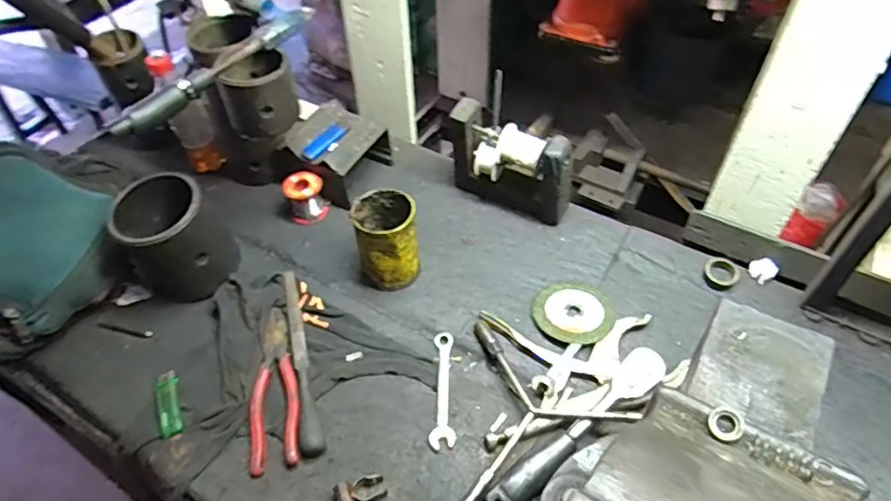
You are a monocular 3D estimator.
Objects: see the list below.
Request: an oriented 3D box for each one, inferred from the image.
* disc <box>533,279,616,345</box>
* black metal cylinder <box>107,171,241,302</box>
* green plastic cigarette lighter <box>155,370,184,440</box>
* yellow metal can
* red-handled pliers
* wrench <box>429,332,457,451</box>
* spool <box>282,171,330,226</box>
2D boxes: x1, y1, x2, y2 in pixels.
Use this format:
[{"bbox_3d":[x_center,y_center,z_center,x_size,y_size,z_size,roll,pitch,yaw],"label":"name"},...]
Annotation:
[{"bbox_3d":[0.160,0.075,0.717,0.095,0.009,0.095,-1,50,1],"label":"disc"},{"bbox_3d":[-0.334,-0.013,0.732,0.111,0.136,0.113,-1,50,1],"label":"black metal cylinder"},{"bbox_3d":[-0.316,0.175,0.658,0.024,0.017,0.080,-18,52,-13],"label":"green plastic cigarette lighter"},{"bbox_3d":[-0.073,-0.010,0.730,0.072,0.115,0.079,-1,50,1],"label":"yellow metal can"},{"bbox_3d":[-0.195,0.152,0.661,0.053,0.012,0.194,-7,50,-4],"label":"red-handled pliers"},{"bbox_3d":[-0.001,0.155,0.658,0.026,0.007,0.144,1,50,2],"label":"wrench"},{"bbox_3d":[-0.199,-0.073,0.823,0.055,0.060,0.042,-12,50,-8],"label":"spool"}]

